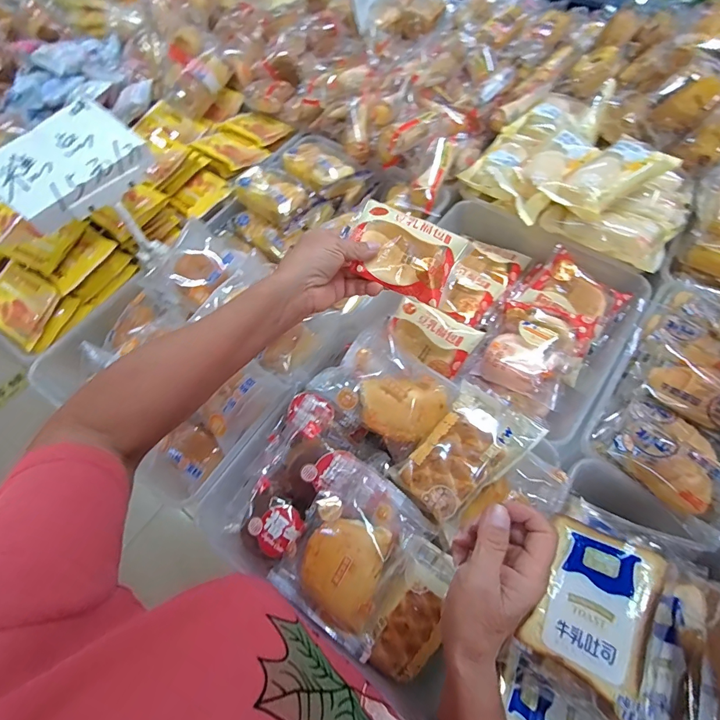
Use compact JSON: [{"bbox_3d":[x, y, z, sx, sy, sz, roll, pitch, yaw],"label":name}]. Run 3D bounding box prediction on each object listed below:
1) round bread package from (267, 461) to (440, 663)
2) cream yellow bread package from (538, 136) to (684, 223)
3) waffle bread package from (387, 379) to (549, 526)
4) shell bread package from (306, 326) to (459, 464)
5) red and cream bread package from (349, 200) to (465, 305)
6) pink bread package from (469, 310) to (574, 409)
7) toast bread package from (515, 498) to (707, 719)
[{"bbox_3d":[-0.006,0.175,0.369,0.105,0.040,0.131,31,68,17],"label":"round bread package"},{"bbox_3d":[0.300,-0.224,0.487,0.121,0.042,0.074,-35,63,7],"label":"cream yellow bread package"},{"bbox_3d":[0.101,0.088,0.386,0.126,0.036,0.082,-40,67,-17],"label":"waffle bread package"},{"bbox_3d":[0.028,0.031,0.429,0.131,0.050,0.099,34,69,18],"label":"shell bread package"},{"bbox_3d":[0.042,-0.110,0.398,0.106,0.030,0.083,22,65,13],"label":"red and cream bread package"},{"bbox_3d":[0.213,-0.009,0.502,0.102,0.041,0.106,29,67,17],"label":"pink bread package"},{"bbox_3d":[0.186,0.183,0.311,0.089,0.027,0.128,15,66,42],"label":"toast bread package"}]

